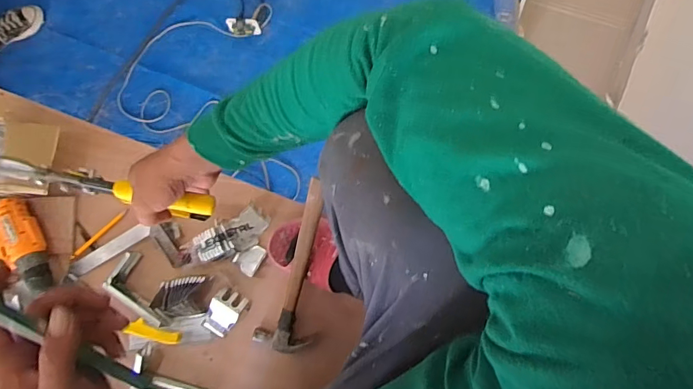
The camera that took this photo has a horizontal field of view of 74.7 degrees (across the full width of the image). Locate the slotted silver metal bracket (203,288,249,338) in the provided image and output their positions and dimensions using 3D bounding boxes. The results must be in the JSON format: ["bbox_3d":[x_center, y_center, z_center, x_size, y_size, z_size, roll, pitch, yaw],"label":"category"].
[{"bbox_3d":[-0.222,0.210,0.809,0.060,0.026,0.085,34,88,7],"label":"slotted silver metal bracket"}]

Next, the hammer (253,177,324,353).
[{"bbox_3d":[-0.078,0.127,0.754,0.097,0.027,0.302,16,107,6],"label":"hammer"}]

